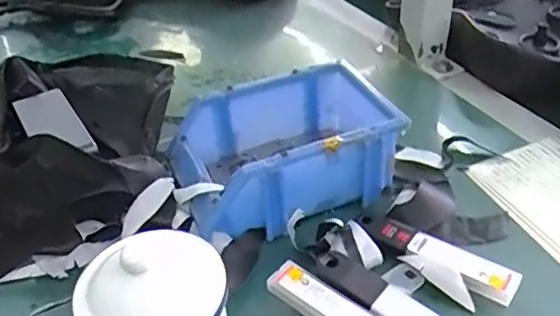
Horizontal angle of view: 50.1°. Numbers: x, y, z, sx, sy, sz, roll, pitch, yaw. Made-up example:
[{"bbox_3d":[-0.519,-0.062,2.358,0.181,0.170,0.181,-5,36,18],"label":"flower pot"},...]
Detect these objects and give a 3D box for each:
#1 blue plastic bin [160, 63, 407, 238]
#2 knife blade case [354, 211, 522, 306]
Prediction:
[{"bbox_3d":[0.004,-0.011,0.508,0.181,0.067,0.122,-16,40,-17],"label":"blue plastic bin"},{"bbox_3d":[0.113,0.071,0.445,0.123,0.011,0.033,24,45,30],"label":"knife blade case"}]

